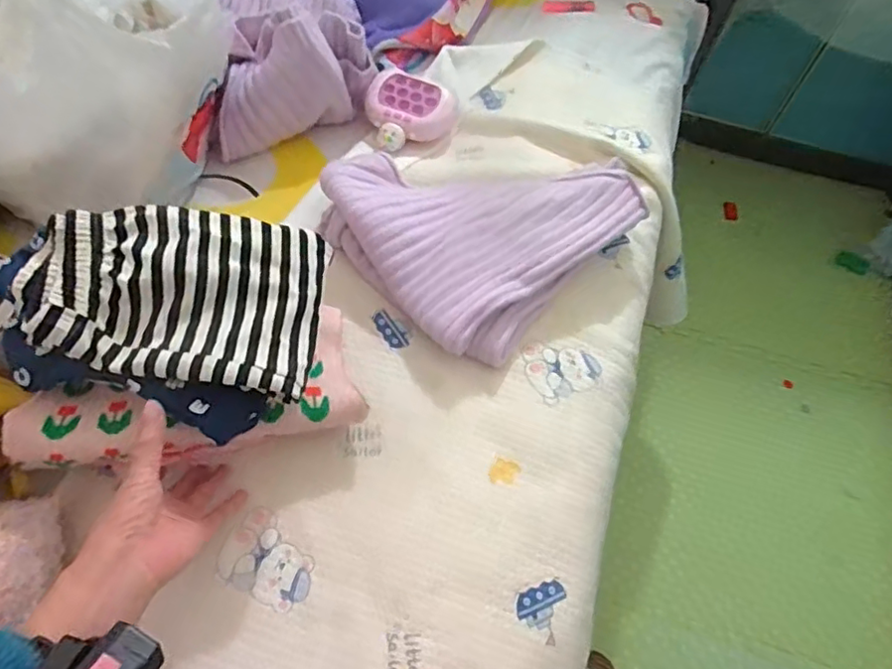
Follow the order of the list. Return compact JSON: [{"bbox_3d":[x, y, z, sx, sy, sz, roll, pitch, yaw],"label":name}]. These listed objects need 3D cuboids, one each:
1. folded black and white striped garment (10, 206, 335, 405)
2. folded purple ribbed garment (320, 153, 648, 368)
[{"bbox_3d":[-0.216,-0.039,0.493,0.224,0.032,0.157,12,65,-13],"label":"folded black and white striped garment"},{"bbox_3d":[0.040,-0.135,0.701,0.299,0.073,0.270,-37,68,-23],"label":"folded purple ribbed garment"}]

